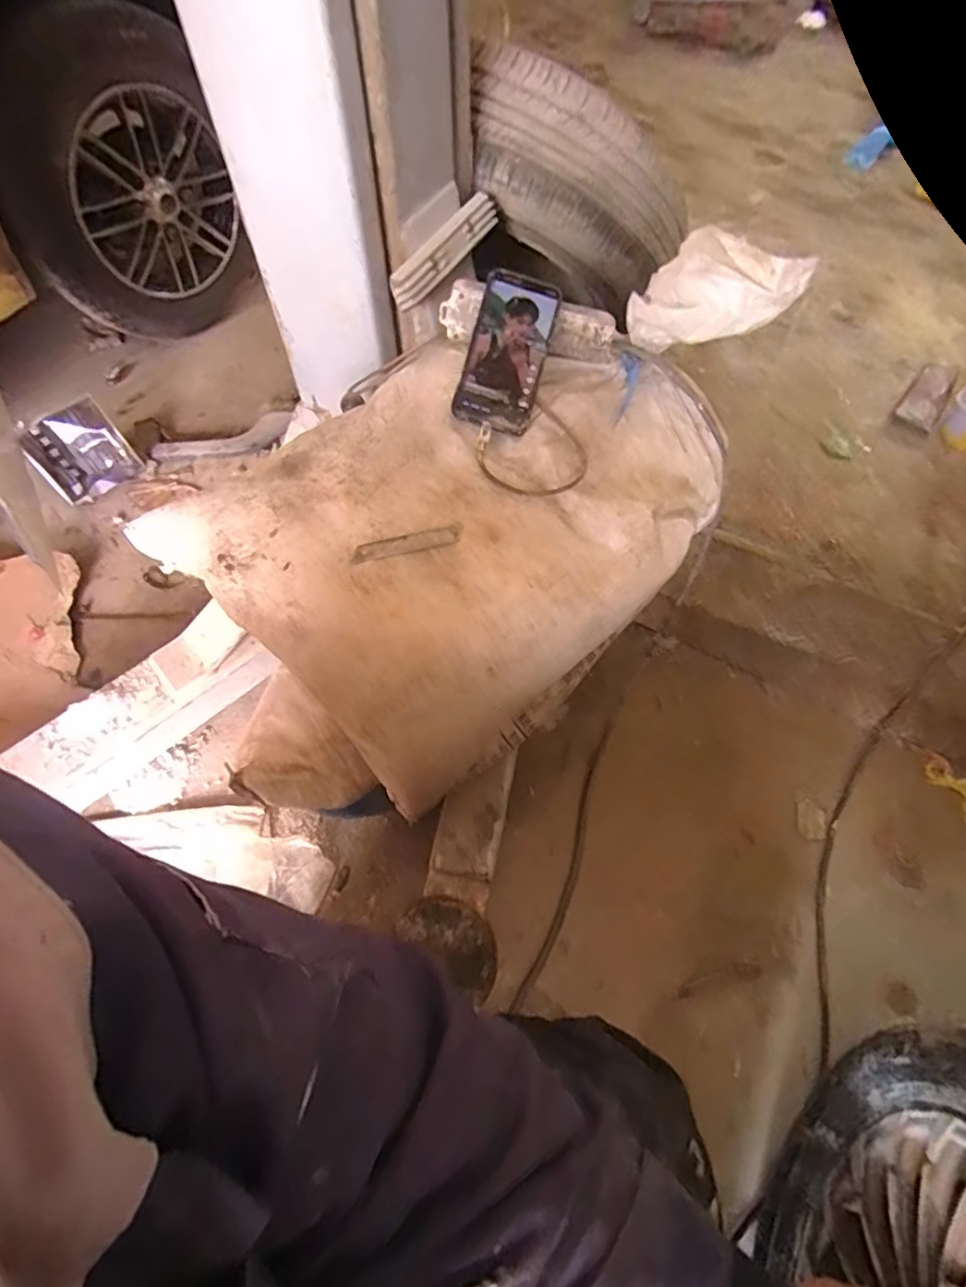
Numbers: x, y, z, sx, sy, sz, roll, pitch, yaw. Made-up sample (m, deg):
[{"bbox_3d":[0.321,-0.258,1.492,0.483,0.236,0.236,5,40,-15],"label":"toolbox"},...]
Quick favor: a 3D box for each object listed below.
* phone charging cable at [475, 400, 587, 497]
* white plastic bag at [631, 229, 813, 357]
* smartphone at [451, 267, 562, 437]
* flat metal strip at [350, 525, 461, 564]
[{"bbox_3d":[0.051,-0.179,0.544,0.107,0.014,0.107,1,61,-2],"label":"phone charging cable"},{"bbox_3d":[0.202,-0.325,0.529,0.047,0.090,0.169,-39,29,-29],"label":"white plastic bag"},{"bbox_3d":[0.025,-0.289,0.565,0.074,0.014,0.164,16,83,-5],"label":"smartphone"},{"bbox_3d":[-0.067,-0.086,0.497,0.093,0.004,0.020,-12,69,-3],"label":"flat metal strip"}]

